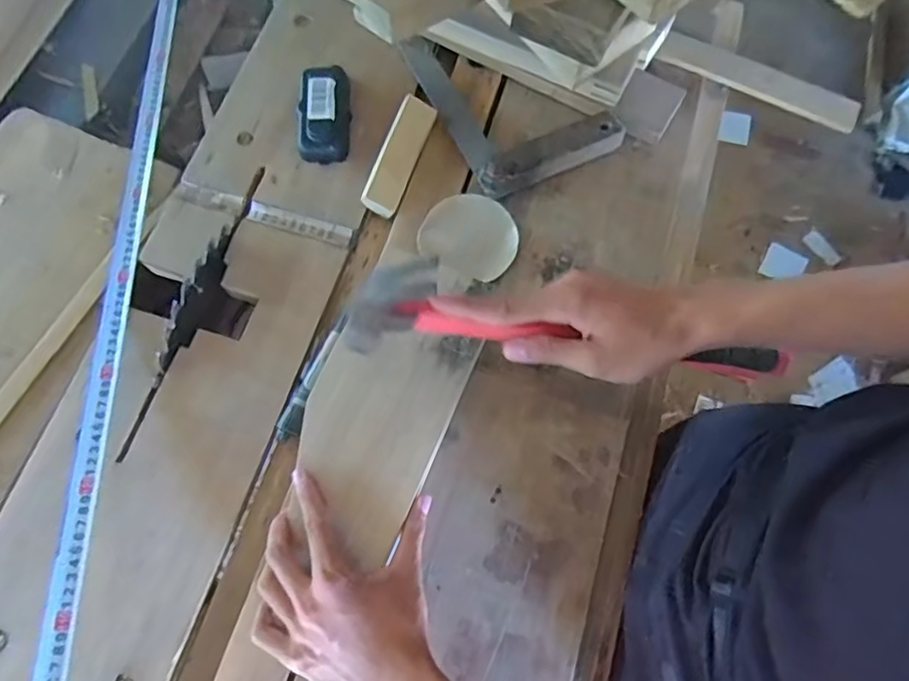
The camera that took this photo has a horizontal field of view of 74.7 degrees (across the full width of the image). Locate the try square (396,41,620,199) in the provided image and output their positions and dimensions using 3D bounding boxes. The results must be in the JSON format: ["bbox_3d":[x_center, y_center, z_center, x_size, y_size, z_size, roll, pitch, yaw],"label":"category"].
[{"bbox_3d":[0.059,-0.258,0.614,0.156,0.034,0.215,-23,73,-8],"label":"try square"}]

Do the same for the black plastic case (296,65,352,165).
[{"bbox_3d":[-0.133,-0.234,0.611,0.050,0.034,0.102,-2,71,-1],"label":"black plastic case"}]

